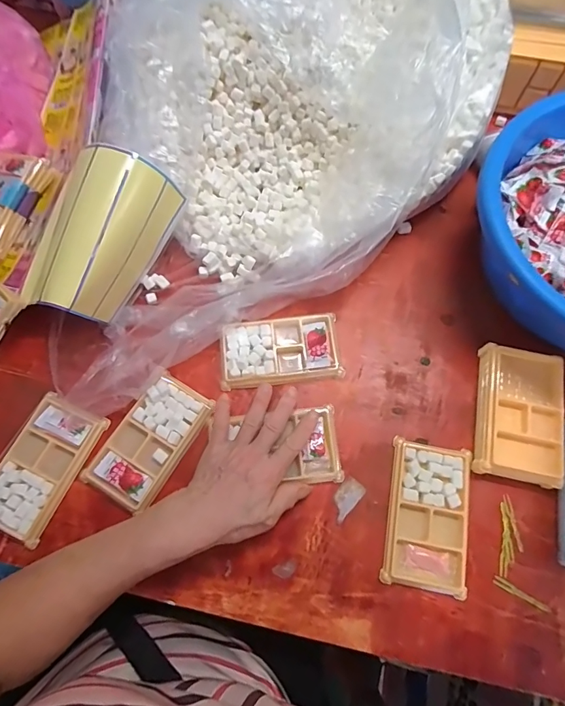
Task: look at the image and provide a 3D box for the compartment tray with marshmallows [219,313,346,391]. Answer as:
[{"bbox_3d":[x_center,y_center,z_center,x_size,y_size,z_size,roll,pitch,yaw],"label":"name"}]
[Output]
[{"bbox_3d":[-0.003,-0.004,0.460,0.134,0.019,0.074,-7,71,-2],"label":"compartment tray with marshmallows"}]

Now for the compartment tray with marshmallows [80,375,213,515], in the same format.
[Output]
[{"bbox_3d":[-0.140,0.092,0.427,0.076,0.015,0.136,31,74,11],"label":"compartment tray with marshmallows"}]

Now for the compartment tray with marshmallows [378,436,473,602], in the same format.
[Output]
[{"bbox_3d":[0.146,0.161,0.405,0.078,0.012,0.136,10,71,4],"label":"compartment tray with marshmallows"}]

